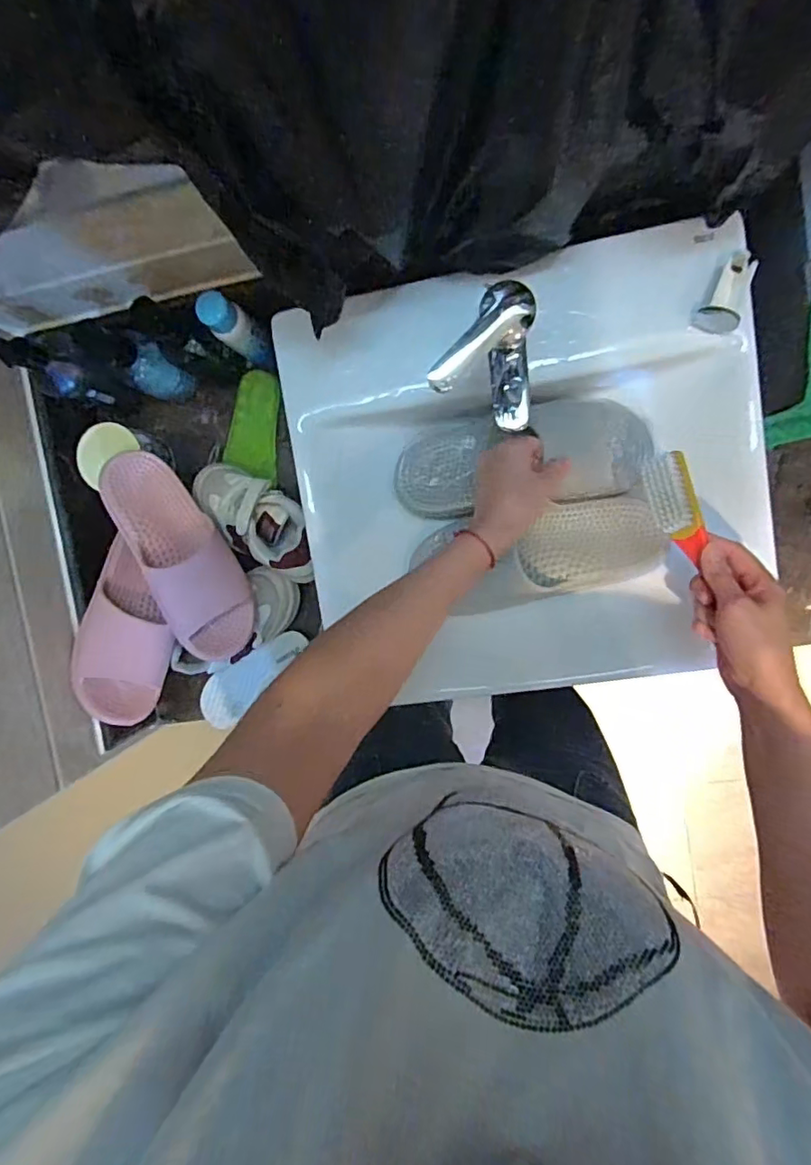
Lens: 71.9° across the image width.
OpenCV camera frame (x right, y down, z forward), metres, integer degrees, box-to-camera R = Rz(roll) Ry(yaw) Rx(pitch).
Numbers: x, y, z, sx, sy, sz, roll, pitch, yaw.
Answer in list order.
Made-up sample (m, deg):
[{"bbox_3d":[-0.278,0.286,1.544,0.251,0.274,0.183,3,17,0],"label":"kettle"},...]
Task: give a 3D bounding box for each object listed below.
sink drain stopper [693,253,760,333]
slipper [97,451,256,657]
[{"bbox_3d":[0.292,-0.261,0.505,0.031,0.030,0.067,23,99,5],"label":"sink drain stopper"},{"bbox_3d":[-0.255,-0.029,0.644,0.090,0.070,0.251,-24,93,10],"label":"slipper"}]

